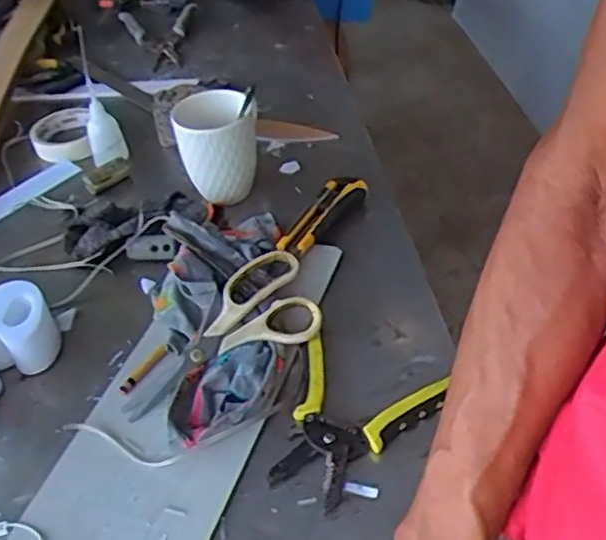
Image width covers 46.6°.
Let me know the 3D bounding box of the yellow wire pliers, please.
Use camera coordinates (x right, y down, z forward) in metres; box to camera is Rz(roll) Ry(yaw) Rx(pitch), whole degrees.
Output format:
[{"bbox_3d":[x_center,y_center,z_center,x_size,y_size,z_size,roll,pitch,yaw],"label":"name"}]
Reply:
[{"bbox_3d":[0.032,0.117,0.531,0.111,0.014,0.128,15,46,22],"label":"yellow wire pliers"}]

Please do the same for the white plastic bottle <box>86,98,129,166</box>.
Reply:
[{"bbox_3d":[-0.232,-0.156,0.831,0.042,0.079,0.042,-18,43,-13],"label":"white plastic bottle"}]

